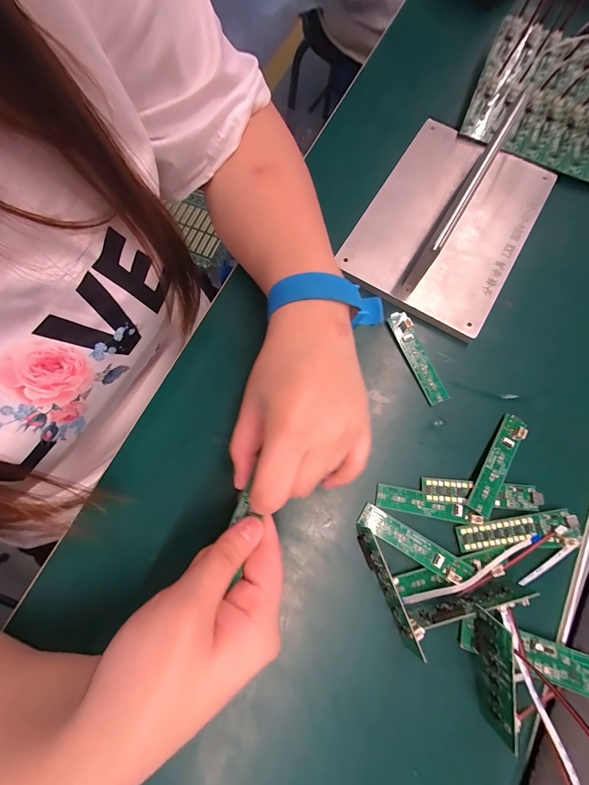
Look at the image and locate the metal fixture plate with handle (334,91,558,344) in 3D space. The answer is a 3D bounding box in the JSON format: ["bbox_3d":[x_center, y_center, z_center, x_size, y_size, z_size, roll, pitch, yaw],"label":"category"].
[{"bbox_3d":[0.141,-0.167,0.244,0.136,0.079,0.199,30,78,5],"label":"metal fixture plate with handle"}]

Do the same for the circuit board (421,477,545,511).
[{"bbox_3d":[0.140,0.077,0.220,0.085,0.004,0.020,4,77,-1],"label":"circuit board"}]

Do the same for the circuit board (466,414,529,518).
[{"bbox_3d":[0.155,0.054,0.223,0.017,0.007,0.081,30,78,5],"label":"circuit board"}]

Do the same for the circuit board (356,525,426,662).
[{"bbox_3d":[0.064,0.137,0.203,0.010,0.020,0.085,-21,79,-6],"label":"circuit board"}]

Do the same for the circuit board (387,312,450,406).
[{"bbox_3d":[0.104,-0.031,0.248,0.016,0.009,0.083,-22,79,-6],"label":"circuit board"}]

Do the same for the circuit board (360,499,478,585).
[{"bbox_3d":[0.086,0.110,0.212,0.082,0.007,0.018,30,80,11],"label":"circuit board"}]

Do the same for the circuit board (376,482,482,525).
[{"bbox_3d":[0.100,0.085,0.220,0.074,0.006,0.016,10,78,6],"label":"circuit board"}]

